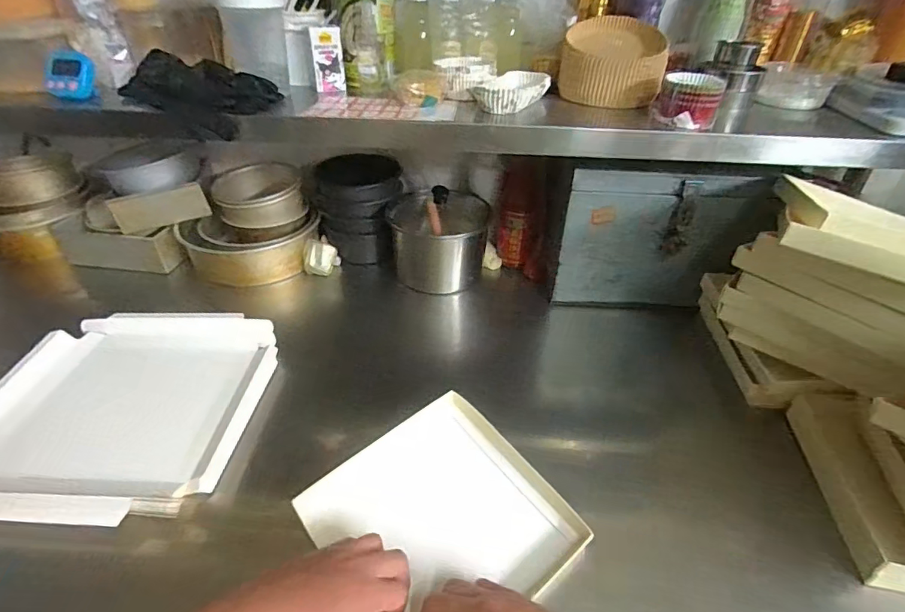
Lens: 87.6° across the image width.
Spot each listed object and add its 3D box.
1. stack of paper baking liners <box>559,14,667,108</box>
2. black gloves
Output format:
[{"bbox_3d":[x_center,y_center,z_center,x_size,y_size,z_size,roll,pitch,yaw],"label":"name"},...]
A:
[{"bbox_3d":[0.237,-0.362,0.703,0.148,0.092,0.124,11,39,12],"label":"stack of paper baking liners"},{"bbox_3d":[-0.359,-0.302,0.671,0.204,0.065,0.123,16,40,17],"label":"black gloves"}]

